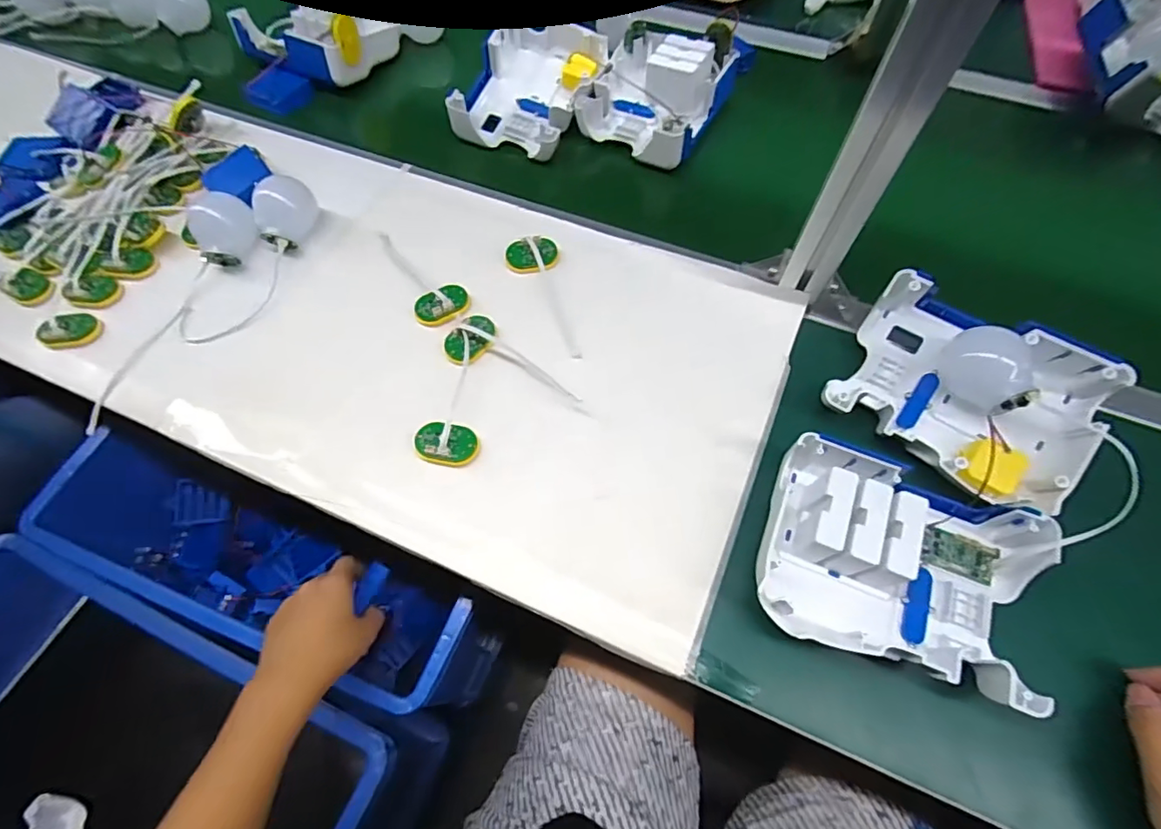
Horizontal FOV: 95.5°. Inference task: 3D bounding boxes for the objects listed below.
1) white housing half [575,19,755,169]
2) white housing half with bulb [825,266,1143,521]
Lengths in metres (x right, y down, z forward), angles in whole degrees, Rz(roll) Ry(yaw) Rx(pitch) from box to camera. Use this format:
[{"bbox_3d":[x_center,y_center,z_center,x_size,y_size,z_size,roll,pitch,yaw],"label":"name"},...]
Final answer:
[{"bbox_3d":[0.107,-0.418,0.648,0.148,0.057,0.243,24,66,13],"label":"white housing half"},{"bbox_3d":[0.320,-0.019,0.432,0.182,0.067,0.144,37,69,18],"label":"white housing half with bulb"}]

